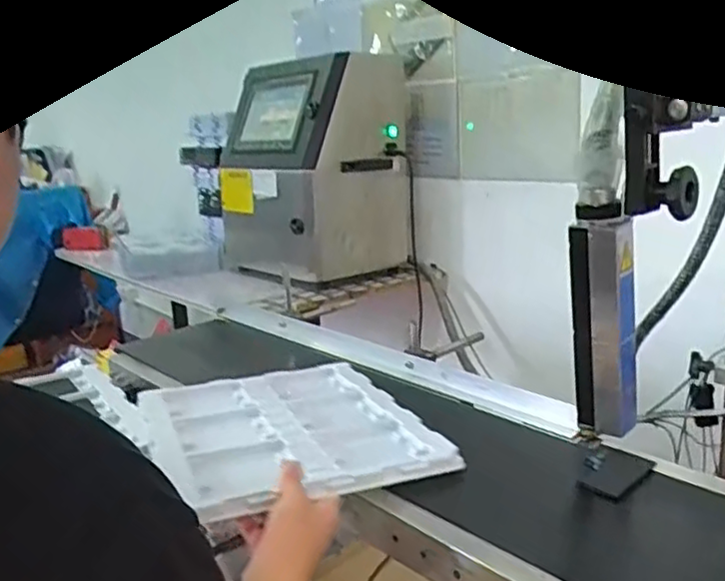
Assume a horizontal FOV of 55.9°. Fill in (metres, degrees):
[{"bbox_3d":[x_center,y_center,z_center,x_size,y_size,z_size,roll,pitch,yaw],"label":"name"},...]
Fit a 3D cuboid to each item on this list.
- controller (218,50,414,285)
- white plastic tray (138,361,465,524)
[{"bbox_3d":[-0.093,-0.281,1.517,0.360,0.443,0.331,-16,19,-42],"label":"controller"},{"bbox_3d":[-0.082,0.145,0.744,0.269,0.031,0.313,-9,15,-24],"label":"white plastic tray"}]

